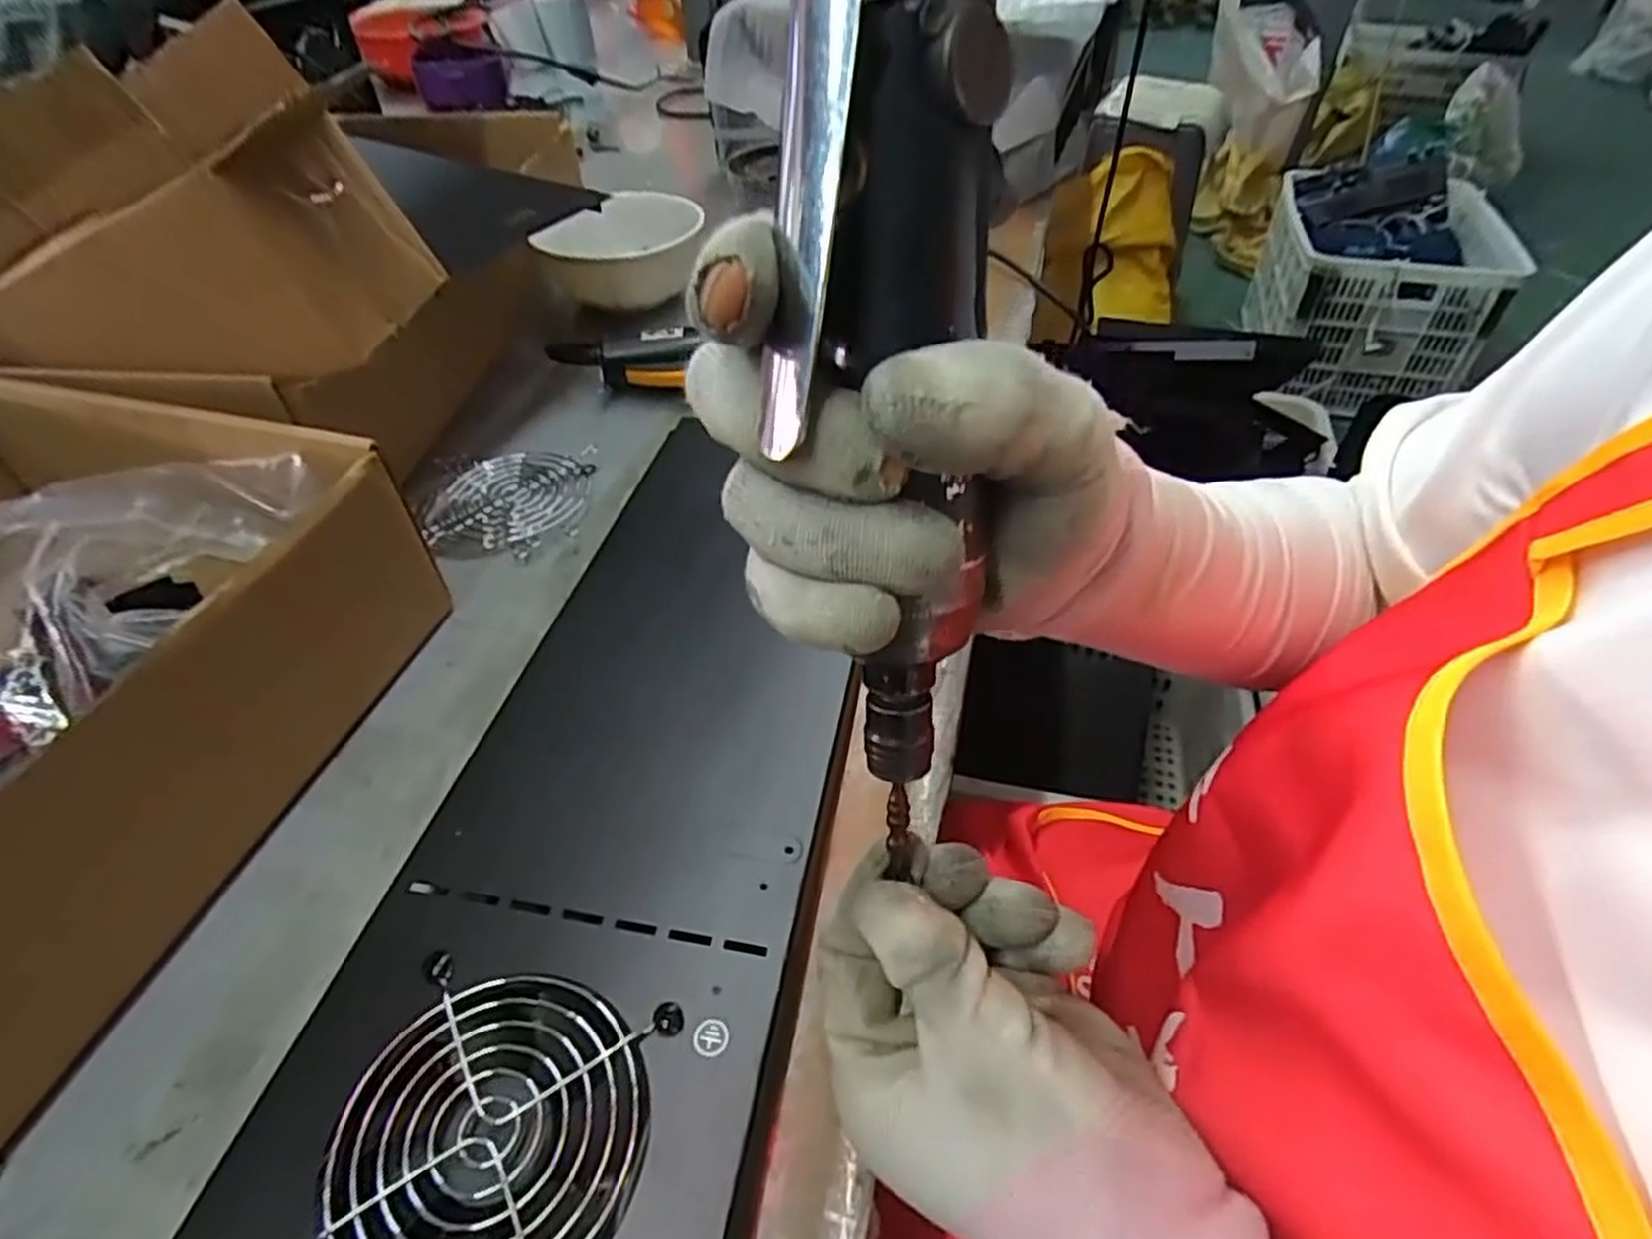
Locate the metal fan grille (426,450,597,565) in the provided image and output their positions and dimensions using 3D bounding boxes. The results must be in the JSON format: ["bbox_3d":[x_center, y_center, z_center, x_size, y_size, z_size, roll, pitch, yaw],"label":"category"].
[{"bbox_3d":[-0.193,-0.071,0.485,0.087,0.014,0.090,0,47,1],"label":"metal fan grille"}]

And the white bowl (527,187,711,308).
[{"bbox_3d":[-0.173,-0.321,0.681,0.127,0.053,0.127,0,47,1],"label":"white bowl"}]

